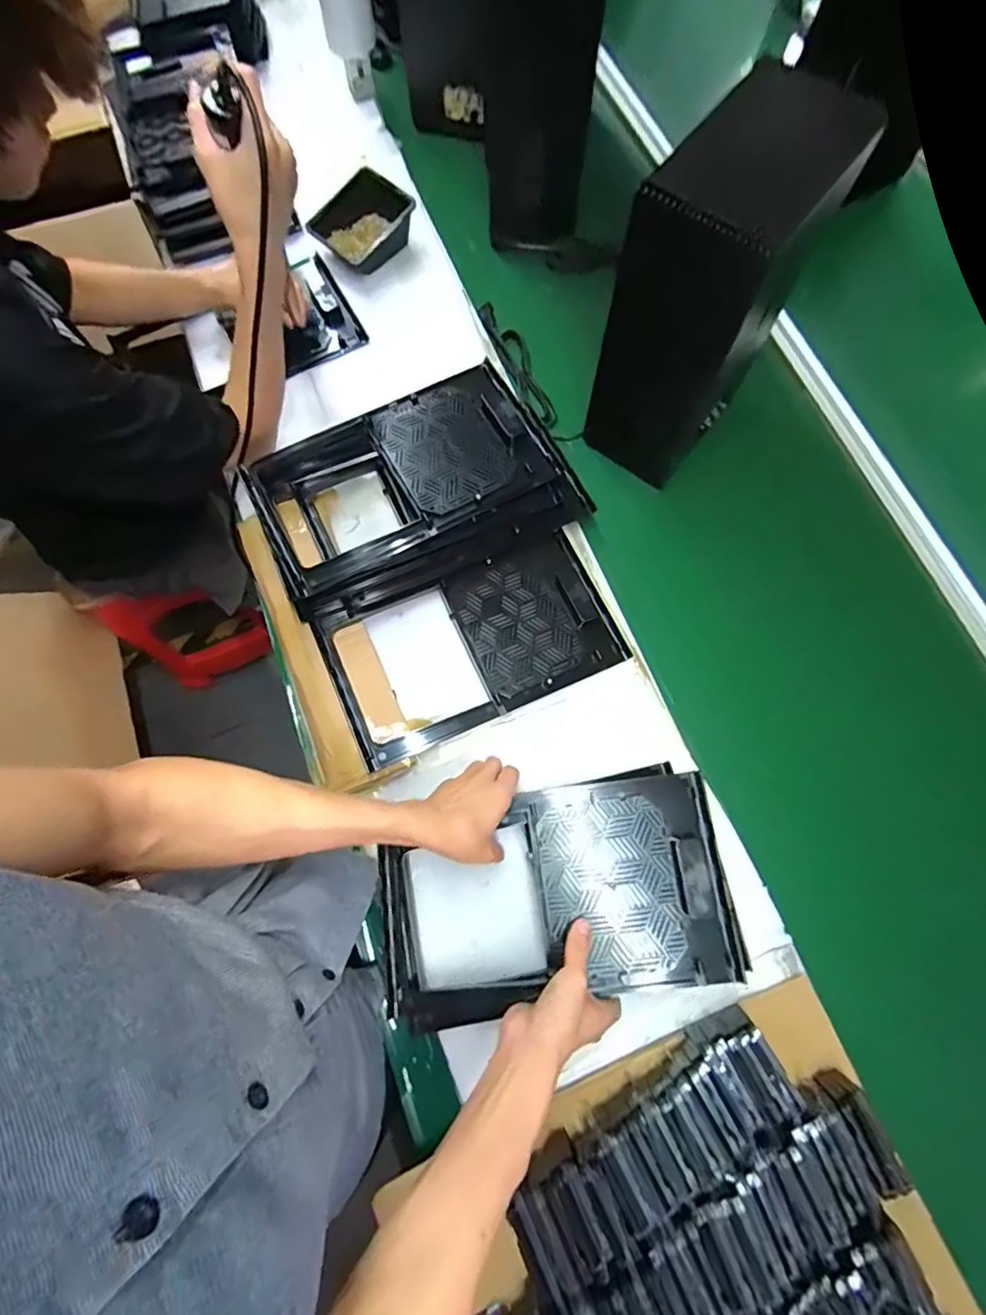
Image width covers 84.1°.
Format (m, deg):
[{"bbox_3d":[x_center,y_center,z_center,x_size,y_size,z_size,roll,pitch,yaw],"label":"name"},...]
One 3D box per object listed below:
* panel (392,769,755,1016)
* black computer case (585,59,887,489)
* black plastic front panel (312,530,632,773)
[{"bbox_3d":[0.061,0.239,0.557,0.341,0.023,0.192,-9,73,5],"label":"panel"},{"bbox_3d":[0.235,-0.385,0.621,0.125,0.339,0.194,39,77,11],"label":"black computer case"},{"bbox_3d":[-0.021,-0.017,0.677,0.342,0.047,0.189,-24,74,-7],"label":"black plastic front panel"}]

